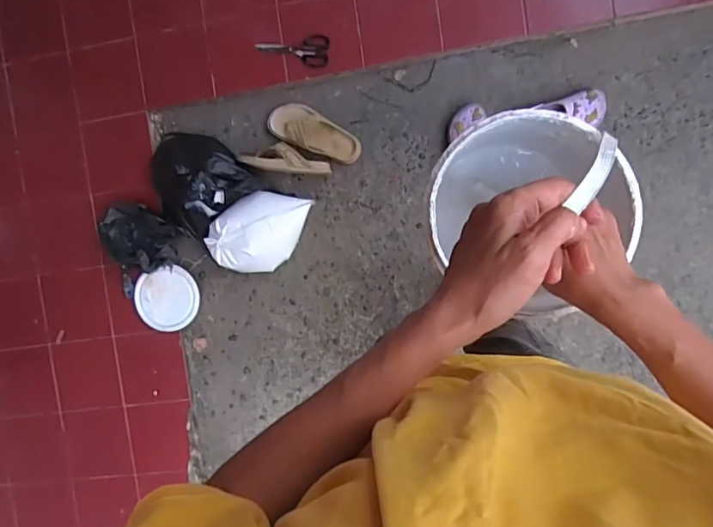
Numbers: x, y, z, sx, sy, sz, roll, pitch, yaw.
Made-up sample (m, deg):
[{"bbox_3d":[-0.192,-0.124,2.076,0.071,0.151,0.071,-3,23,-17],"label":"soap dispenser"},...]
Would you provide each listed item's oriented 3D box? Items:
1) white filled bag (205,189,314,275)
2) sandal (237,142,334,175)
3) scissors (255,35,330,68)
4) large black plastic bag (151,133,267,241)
[{"bbox_3d":[-0.253,-0.087,1.330,0.291,0.092,0.195,-35,88,7],"label":"white filled bag"},{"bbox_3d":[-0.191,-0.280,1.302,0.244,0.086,0.085,8,93,7],"label":"sandal"},{"bbox_3d":[-0.167,-0.553,1.298,0.195,0.016,0.078,-1,95,7],"label":"scissors"},{"bbox_3d":[-0.443,-0.219,1.287,0.314,0.177,0.247,40,97,4],"label":"large black plastic bag"}]

